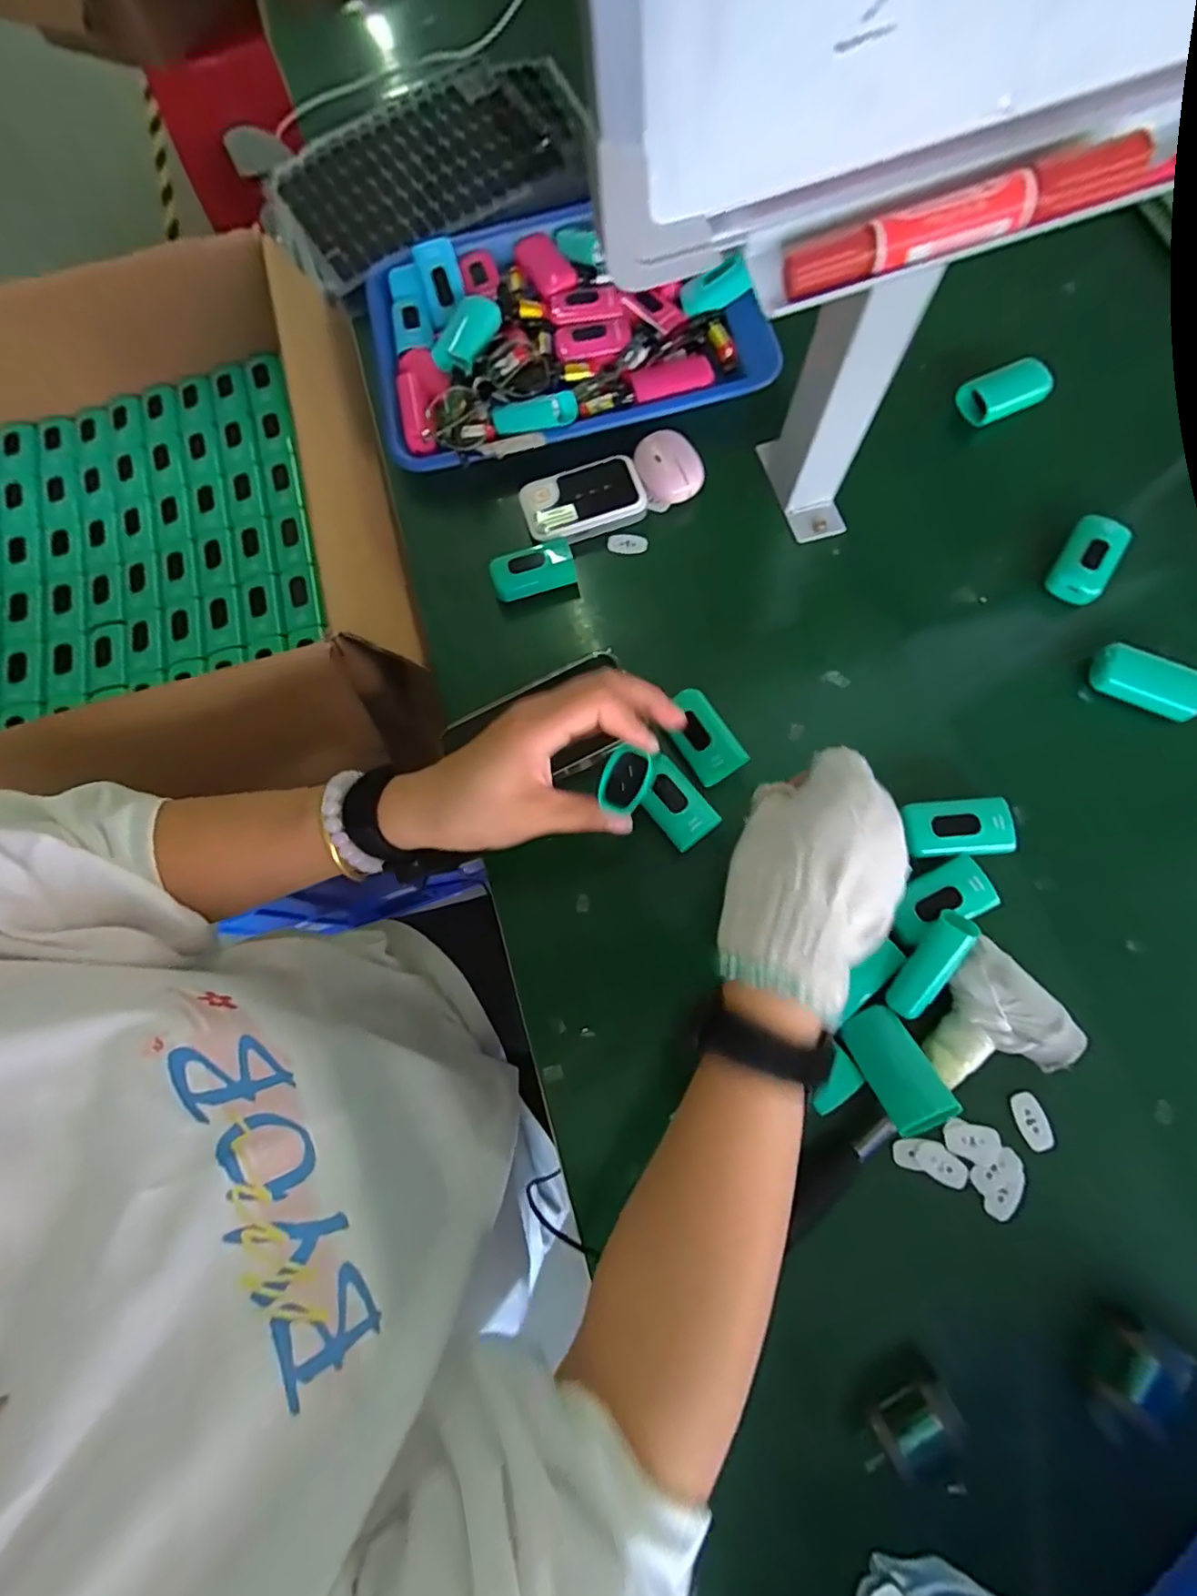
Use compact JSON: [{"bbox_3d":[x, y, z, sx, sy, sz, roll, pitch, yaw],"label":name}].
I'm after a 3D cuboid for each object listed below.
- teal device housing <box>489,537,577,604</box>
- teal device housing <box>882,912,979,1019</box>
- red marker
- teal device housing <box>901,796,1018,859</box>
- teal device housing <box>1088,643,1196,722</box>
[{"bbox_3d":[-0.052,-0.182,0.463,0.066,0.019,0.035,-17,76,-2],"label":"teal device housing"},{"bbox_3d":[0.198,0.100,0.344,0.019,0.018,0.069,30,105,9],"label":"teal device housing"},{"bbox_3d":[0.150,-0.237,0.238,0.148,0.020,0.017,-16,76,-2],"label":"red marker"},{"bbox_3d":[0.239,0.019,0.381,0.065,0.012,0.036,-4,76,1],"label":"teal device housing"},{"bbox_3d":[0.393,-0.083,0.415,0.071,0.018,0.036,24,78,8],"label":"teal device housing"}]

